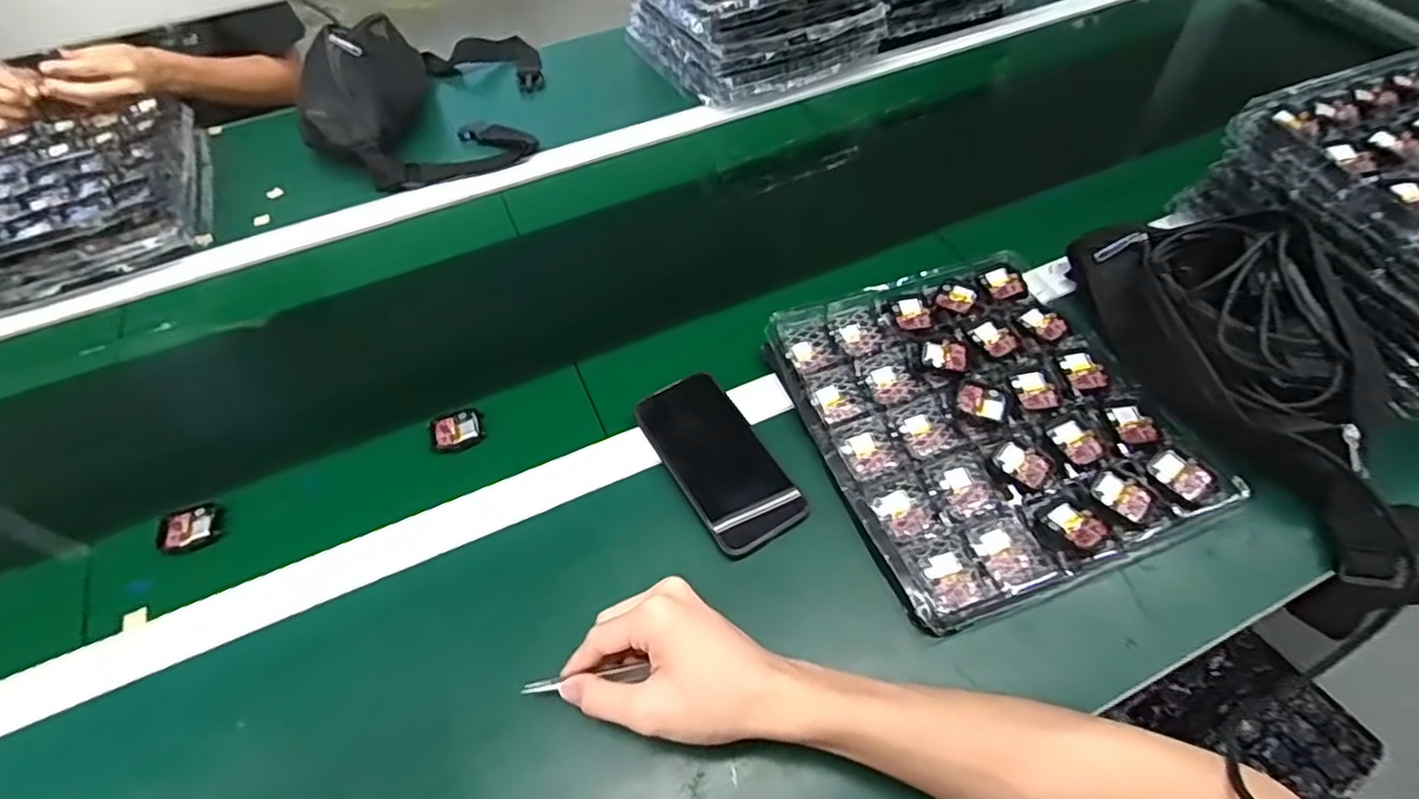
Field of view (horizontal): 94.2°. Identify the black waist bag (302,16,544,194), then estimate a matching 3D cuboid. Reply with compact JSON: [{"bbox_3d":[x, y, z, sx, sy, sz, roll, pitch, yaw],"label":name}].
[{"bbox_3d":[-0.374,-0.410,0.861,0.286,0.107,0.317,-11,53,-5],"label":"black waist bag"}]

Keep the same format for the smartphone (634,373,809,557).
[{"bbox_3d":[0.007,0.045,0.536,0.078,0.010,0.157,-27,57,-16],"label":"smartphone"}]

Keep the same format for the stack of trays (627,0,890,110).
[{"bbox_3d":[0.059,-0.566,0.918,0.284,0.138,0.284,-23,56,-14],"label":"stack of trays"}]

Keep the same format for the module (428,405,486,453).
[{"bbox_3d":[-0.220,0.027,0.577,0.041,0.009,0.038,-23,55,-14],"label":"module"}]

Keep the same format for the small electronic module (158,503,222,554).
[{"bbox_3d":[-0.418,0.103,0.529,0.043,0.012,0.037,-13,57,-19],"label":"small electronic module"}]

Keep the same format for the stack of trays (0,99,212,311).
[{"bbox_3d":[-0.746,-0.234,0.767,0.266,0.063,0.280,-21,55,-13],"label":"stack of trays"}]

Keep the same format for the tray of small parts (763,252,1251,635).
[{"bbox_3d":[0.217,0.008,0.544,0.261,0.024,0.290,-17,54,-10],"label":"tray of small parts"}]

